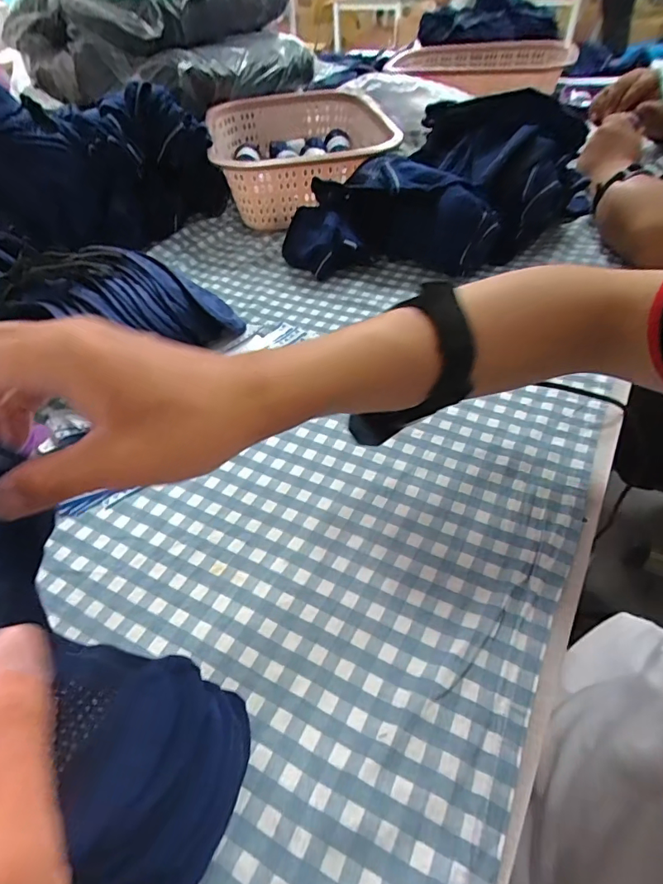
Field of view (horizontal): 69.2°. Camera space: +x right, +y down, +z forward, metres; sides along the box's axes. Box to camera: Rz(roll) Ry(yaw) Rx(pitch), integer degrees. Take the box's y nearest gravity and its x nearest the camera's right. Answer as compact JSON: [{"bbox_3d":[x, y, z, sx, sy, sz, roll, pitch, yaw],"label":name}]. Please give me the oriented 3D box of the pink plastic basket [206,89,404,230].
[{"bbox_3d":[-0.053,-0.471,0.795,0.271,0.130,0.383,-10,46,-5],"label":"pink plastic basket"}]

